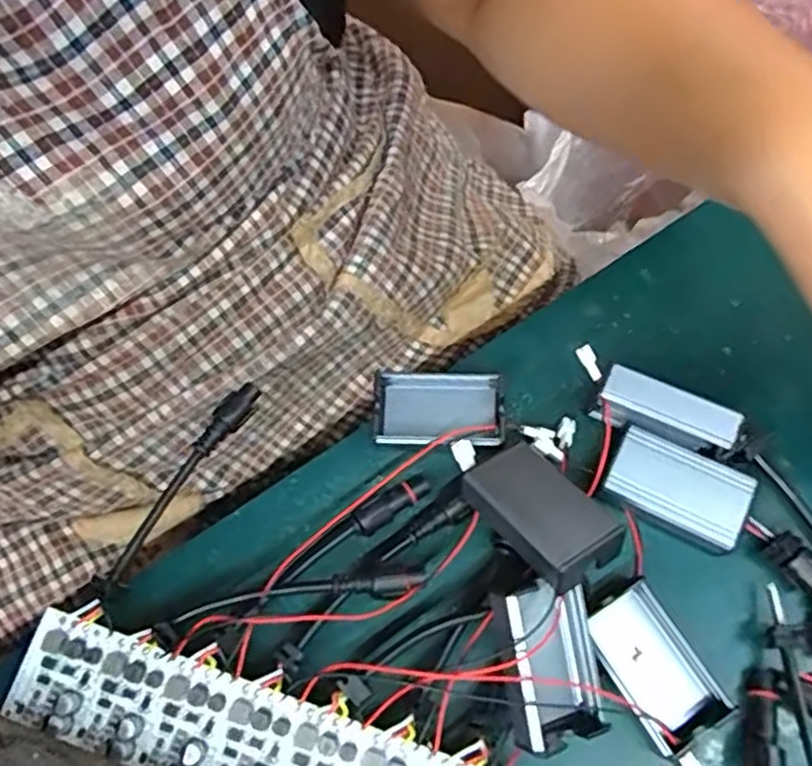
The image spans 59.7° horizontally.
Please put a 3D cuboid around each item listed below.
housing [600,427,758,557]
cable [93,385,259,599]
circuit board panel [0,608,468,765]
[{"bbox_3d":[0.099,0.041,0.262,0.049,0.012,0.031,25,69,14],"label":"housing"},{"bbox_3d":[-0.085,0.038,0.267,0.010,0.011,0.091,30,70,15],"label":"cable"},{"bbox_3d":[-0.051,0.121,0.233,0.171,0.009,0.039,16,67,10],"label":"circuit board panel"}]

